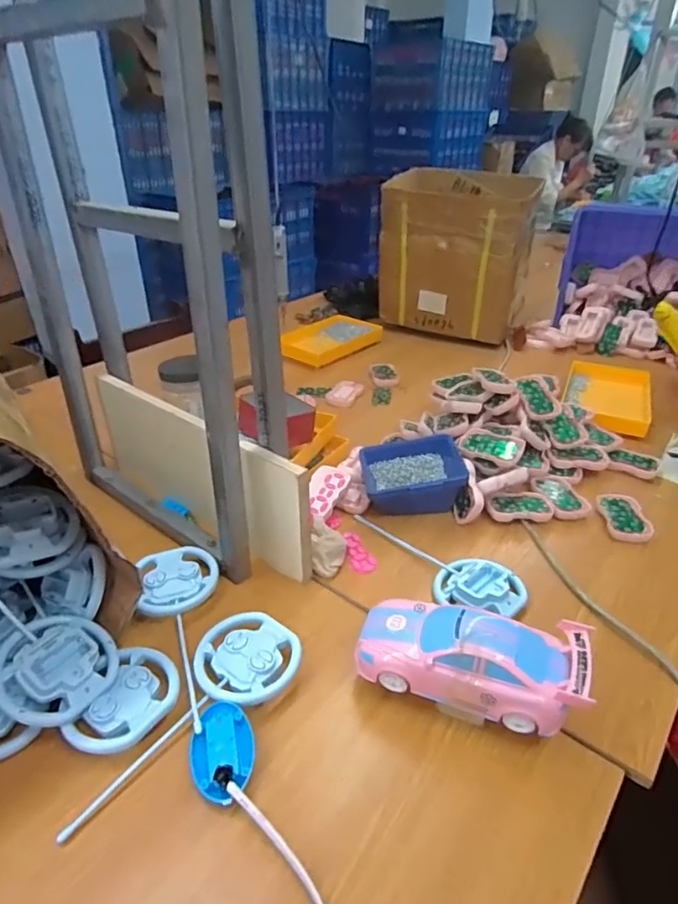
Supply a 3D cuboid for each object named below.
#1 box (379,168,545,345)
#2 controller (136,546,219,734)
[{"bbox_3d":[0.279,-0.456,1.305,0.319,0.323,0.228,15,36,22],"label":"box"},{"bbox_3d":[-0.162,0.184,0.578,0.084,0.021,0.228,-10,33,-14],"label":"controller"}]

